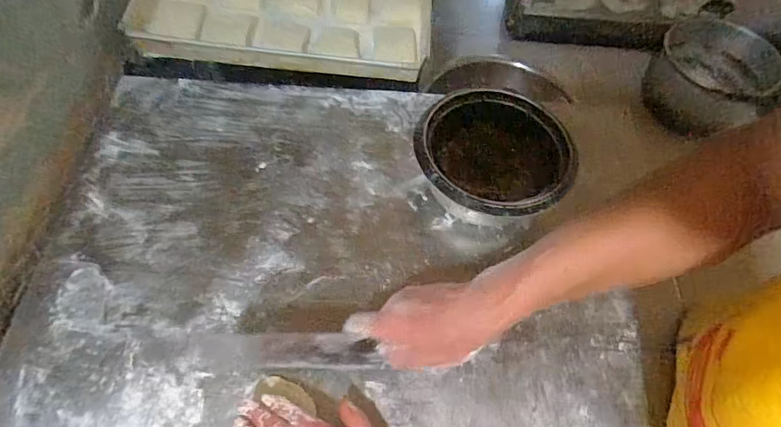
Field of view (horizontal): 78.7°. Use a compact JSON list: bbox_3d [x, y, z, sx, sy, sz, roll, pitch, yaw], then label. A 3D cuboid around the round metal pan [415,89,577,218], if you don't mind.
[{"bbox_3d":[0.121,-0.062,0.616,0.175,0.097,0.183,1,59,-2],"label":"round metal pan"}]

